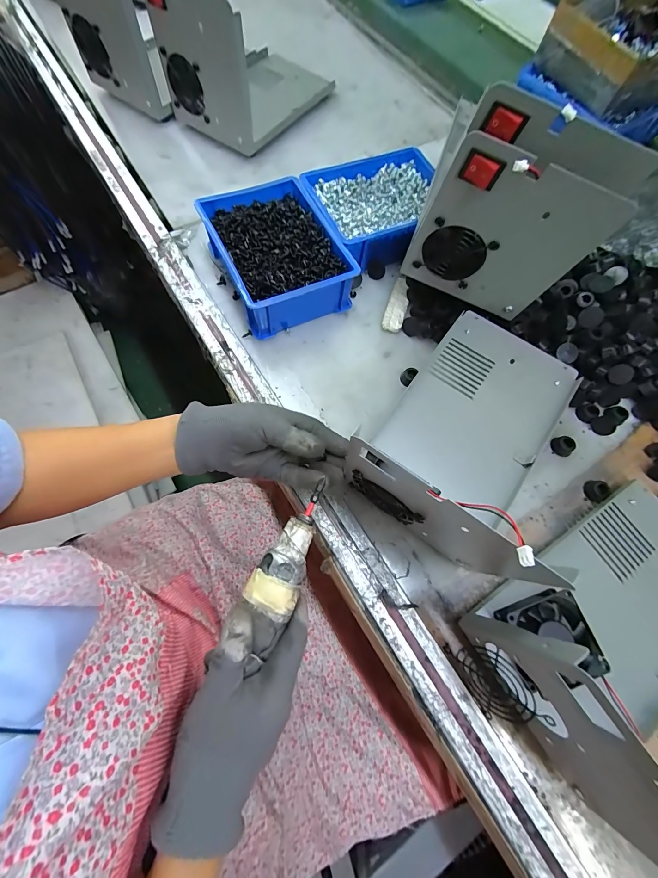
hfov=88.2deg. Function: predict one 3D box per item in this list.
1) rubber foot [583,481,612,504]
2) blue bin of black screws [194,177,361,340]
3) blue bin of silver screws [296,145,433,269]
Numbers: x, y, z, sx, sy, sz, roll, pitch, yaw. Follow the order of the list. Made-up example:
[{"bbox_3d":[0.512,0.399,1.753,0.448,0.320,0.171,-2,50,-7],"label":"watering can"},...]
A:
[{"bbox_3d":[0.308,0.058,0.390,0.025,0.014,0.023,1,68,-3],"label":"rubber foot"},{"bbox_3d":[-0.069,-0.243,0.455,0.142,0.066,0.190,-24,71,-12],"label":"blue bin of black screws"},{"bbox_3d":[0.077,-0.333,0.503,0.195,0.063,0.155,-25,72,-12],"label":"blue bin of silver screws"}]

